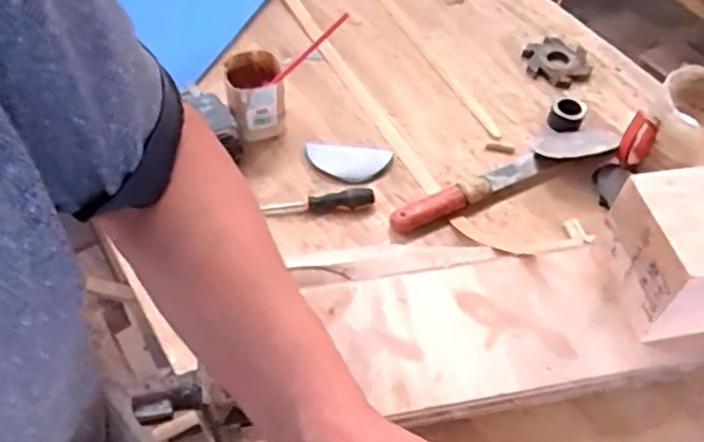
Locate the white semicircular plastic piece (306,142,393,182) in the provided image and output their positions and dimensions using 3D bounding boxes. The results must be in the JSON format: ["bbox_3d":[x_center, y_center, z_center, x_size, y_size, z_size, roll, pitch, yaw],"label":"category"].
[{"bbox_3d":[-0.007,-0.077,0.876,0.108,0.011,0.050,10,53,4],"label":"white semicircular plastic piece"}]

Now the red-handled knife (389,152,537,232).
[{"bbox_3d":[0.148,-0.038,0.853,0.226,0.027,0.037,-26,58,-21],"label":"red-handled knife"}]

